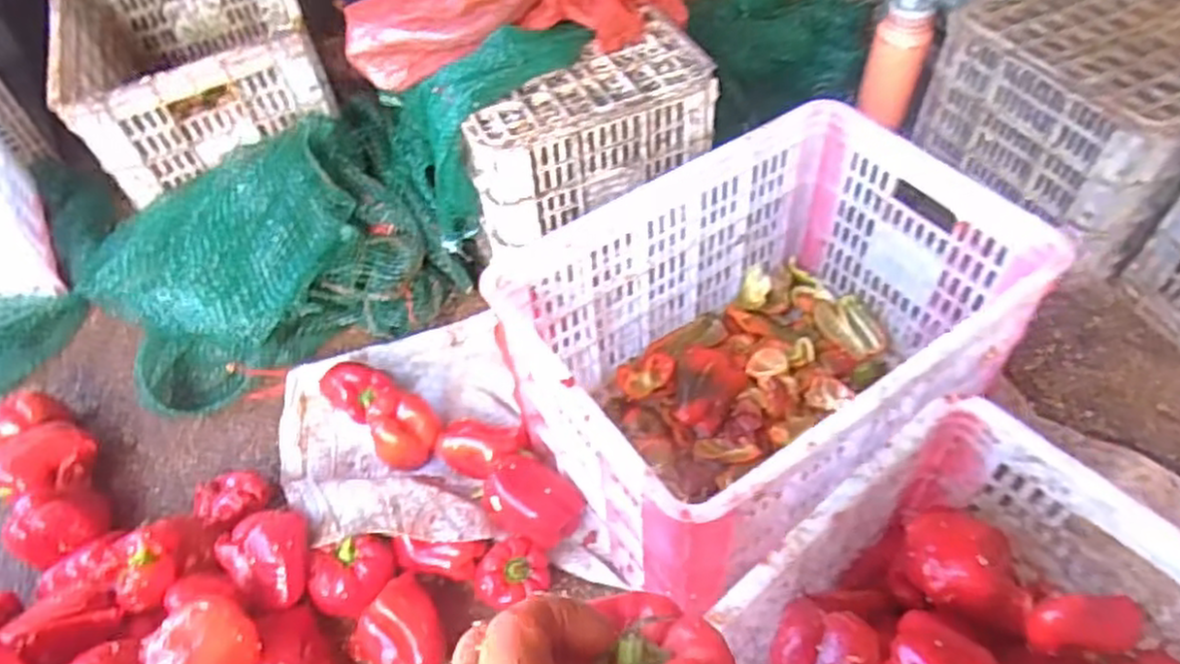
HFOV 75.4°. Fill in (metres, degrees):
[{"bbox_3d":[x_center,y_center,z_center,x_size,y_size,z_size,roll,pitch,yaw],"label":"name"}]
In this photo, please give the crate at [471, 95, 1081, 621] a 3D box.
[{"bbox_3d":[0.197,0.020,0.872,0.512,0.275,0.366,-30,55,-19],"label":"crate"}]

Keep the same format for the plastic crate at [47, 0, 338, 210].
[{"bbox_3d":[-0.658,-0.473,1.283,0.363,0.219,0.547,-21,53,-13],"label":"plastic crate"}]

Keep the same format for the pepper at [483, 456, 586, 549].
[{"bbox_3d":[-0.067,0.198,0.875,0.109,0.067,0.079,31,59,26],"label":"pepper"}]

